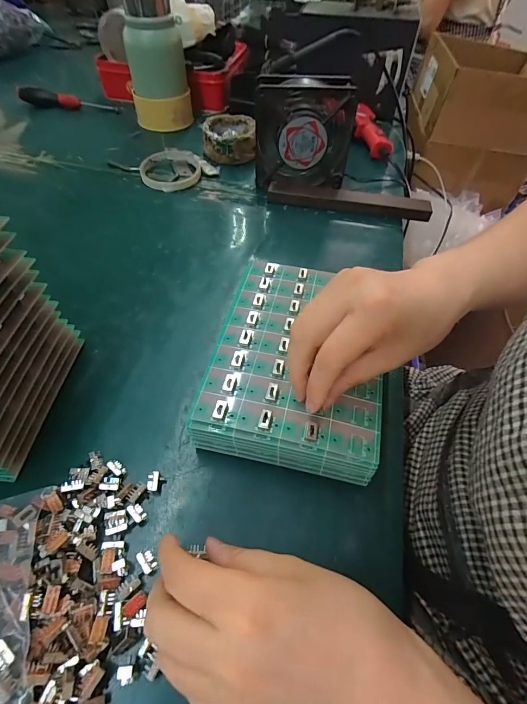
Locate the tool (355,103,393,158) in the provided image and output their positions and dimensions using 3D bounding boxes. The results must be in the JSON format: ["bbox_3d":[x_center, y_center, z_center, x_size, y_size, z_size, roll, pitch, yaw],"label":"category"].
[{"bbox_3d":[0.177,-0.363,0.574,0.048,0.034,0.137,-4,53,-6],"label":"tool"}]

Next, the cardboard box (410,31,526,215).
[{"bbox_3d":[0.545,-0.625,0.925,0.288,0.246,0.377,8,53,4],"label":"cardboard box"}]

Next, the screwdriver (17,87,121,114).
[{"bbox_3d":[-0.357,-0.454,0.631,0.177,0.027,0.026,5,53,-2],"label":"screwdriver"}]

